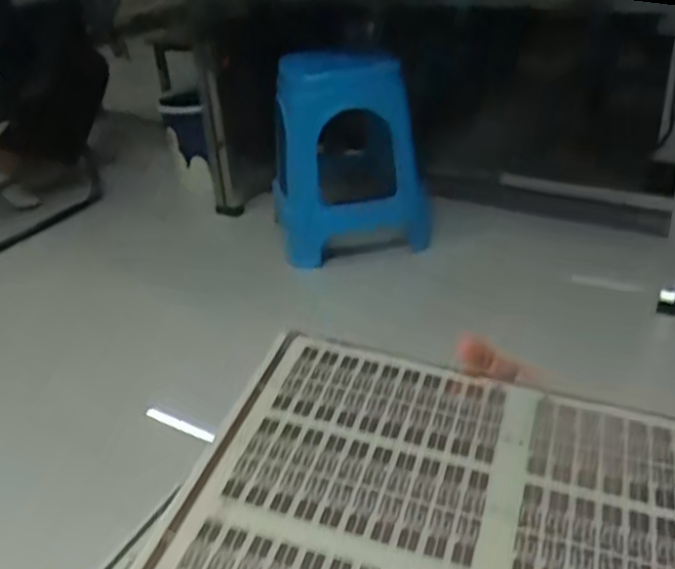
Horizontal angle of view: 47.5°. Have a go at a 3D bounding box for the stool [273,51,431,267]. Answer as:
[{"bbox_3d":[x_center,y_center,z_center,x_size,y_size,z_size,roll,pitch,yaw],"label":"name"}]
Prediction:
[{"bbox_3d":[0.029,-0.320,1.920,0.385,0.507,0.338,-4,29,0],"label":"stool"}]

